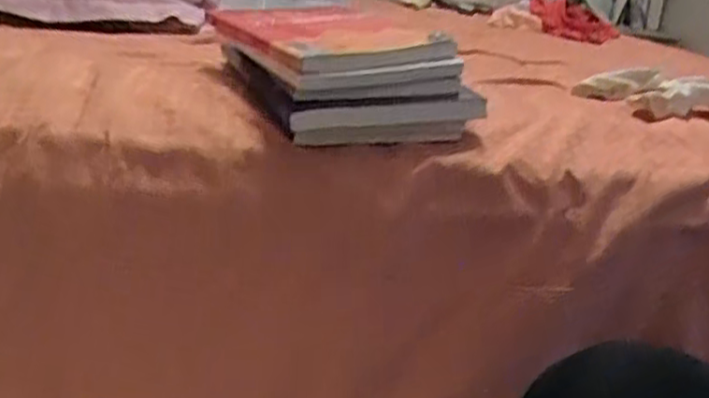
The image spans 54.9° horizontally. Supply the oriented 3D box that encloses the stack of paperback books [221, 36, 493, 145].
[{"bbox_3d":[-0.004,-0.108,0.580,0.173,0.074,0.165,-3,23,-25],"label":"stack of paperback books"}]

